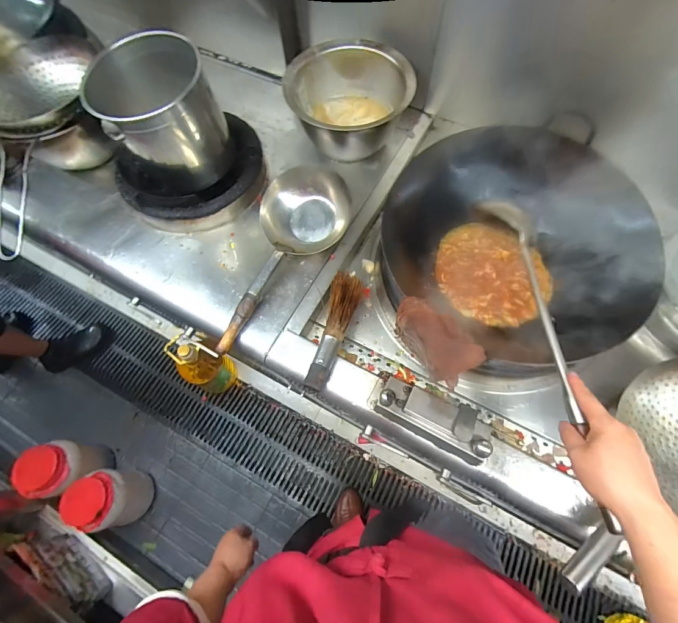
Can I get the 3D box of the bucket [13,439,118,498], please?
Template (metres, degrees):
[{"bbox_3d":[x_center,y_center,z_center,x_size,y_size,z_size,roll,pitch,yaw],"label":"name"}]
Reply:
[{"bbox_3d":[-0.918,0.531,1.171,0.168,0.253,0.143,-34,69,-13],"label":"bucket"}]

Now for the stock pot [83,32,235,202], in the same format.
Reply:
[{"bbox_3d":[-0.387,-0.408,0.761,0.210,0.238,0.225,-1,66,1],"label":"stock pot"}]

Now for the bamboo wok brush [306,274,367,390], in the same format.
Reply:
[{"bbox_3d":[-0.002,0.037,0.692,0.069,0.048,0.253,10,67,6],"label":"bamboo wok brush"}]

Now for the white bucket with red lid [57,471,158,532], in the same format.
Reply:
[{"bbox_3d":[-0.758,0.629,1.166,0.154,0.267,0.173,-2,66,0],"label":"white bucket with red lid"}]

